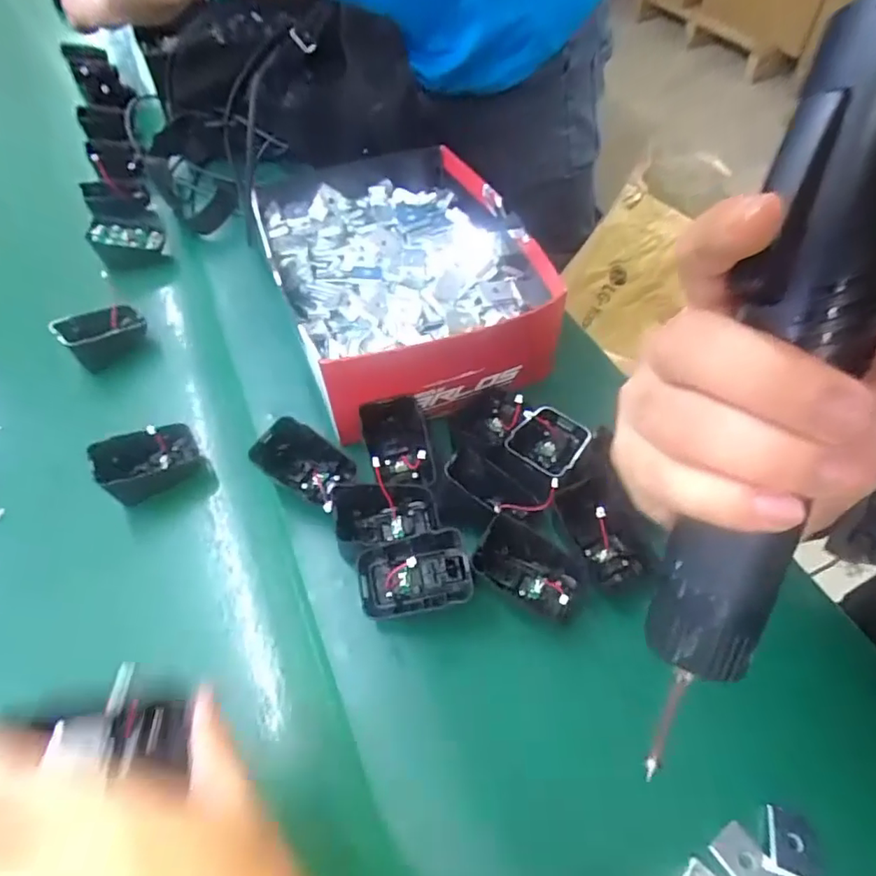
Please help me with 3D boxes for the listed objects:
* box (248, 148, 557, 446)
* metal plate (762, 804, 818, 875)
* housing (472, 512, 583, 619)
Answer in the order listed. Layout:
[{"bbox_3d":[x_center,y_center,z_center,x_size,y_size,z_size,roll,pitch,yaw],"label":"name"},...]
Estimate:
[{"bbox_3d":[-0.028,-0.141,0.481,0.193,0.081,0.255,-21,55,-11],"label":"box"},{"bbox_3d":[0.171,0.196,0.270,0.023,0.004,0.027,16,57,14],"label":"metal plate"},{"bbox_3d":[0.057,0.080,0.350,0.067,0.019,0.039,29,61,22],"label":"housing"}]

